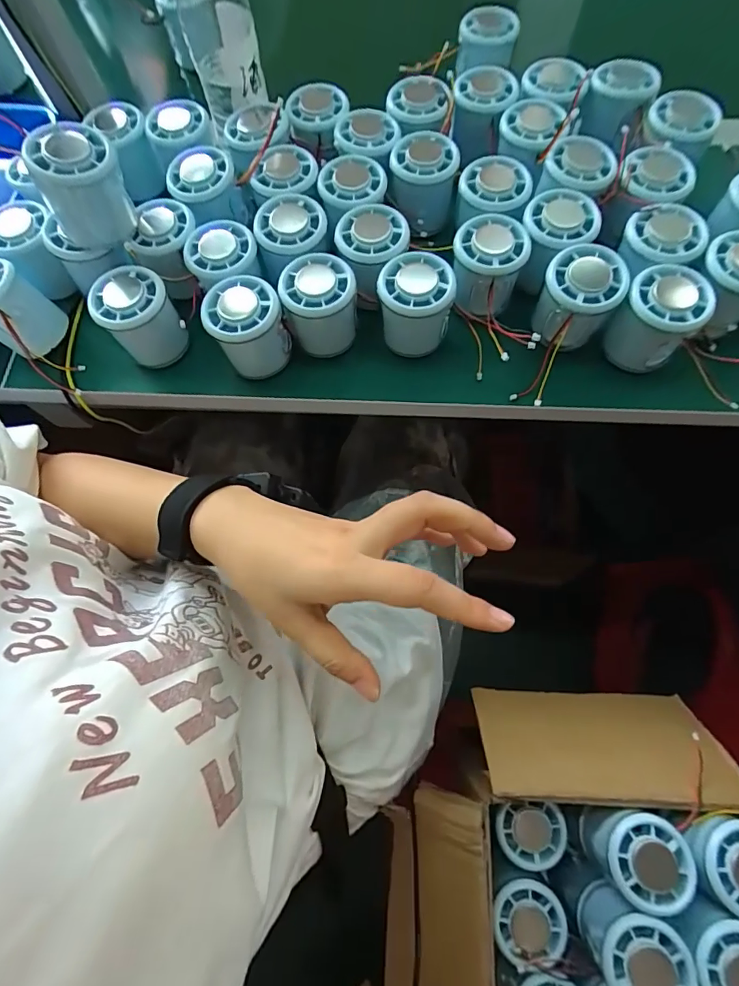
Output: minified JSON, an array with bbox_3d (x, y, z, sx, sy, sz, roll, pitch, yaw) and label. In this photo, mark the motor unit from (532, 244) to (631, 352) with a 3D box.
[{"bbox_3d":[0.159,-0.146,0.351,0.053,0.062,0.052,-1,70,2],"label":"motor unit"}]

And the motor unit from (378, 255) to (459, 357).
[{"bbox_3d":[0.034,-0.141,0.353,0.055,0.063,0.051,-1,70,2],"label":"motor unit"}]

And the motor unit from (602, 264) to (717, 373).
[{"bbox_3d":[0.215,-0.129,0.346,0.053,0.063,0.054,-1,70,2],"label":"motor unit"}]

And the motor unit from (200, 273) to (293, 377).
[{"bbox_3d":[-0.093,-0.126,0.352,0.056,0.059,0.058,-18,71,-4],"label":"motor unit"}]

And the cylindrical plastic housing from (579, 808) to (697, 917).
[{"bbox_3d":[0.200,0.269,0.343,0.053,0.060,0.055,-1,70,2],"label":"cylindrical plastic housing"}]

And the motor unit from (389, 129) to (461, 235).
[{"bbox_3d":[0.047,-0.267,0.397,0.055,0.061,0.062,7,71,5],"label":"motor unit"}]

